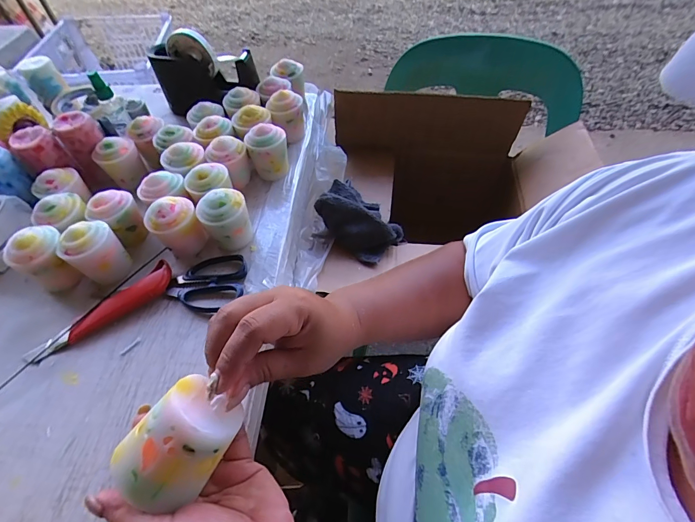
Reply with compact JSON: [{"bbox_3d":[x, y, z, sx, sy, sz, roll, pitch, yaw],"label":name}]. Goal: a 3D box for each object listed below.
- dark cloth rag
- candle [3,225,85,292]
[{"bbox_3d":[0.018,-0.067,0.572,0.119,0.064,0.091,34,61,25],"label":"dark cloth rag"},{"bbox_3d":[-0.351,0.000,0.428,0.054,0.073,0.056,-35,59,-22],"label":"candle"}]

